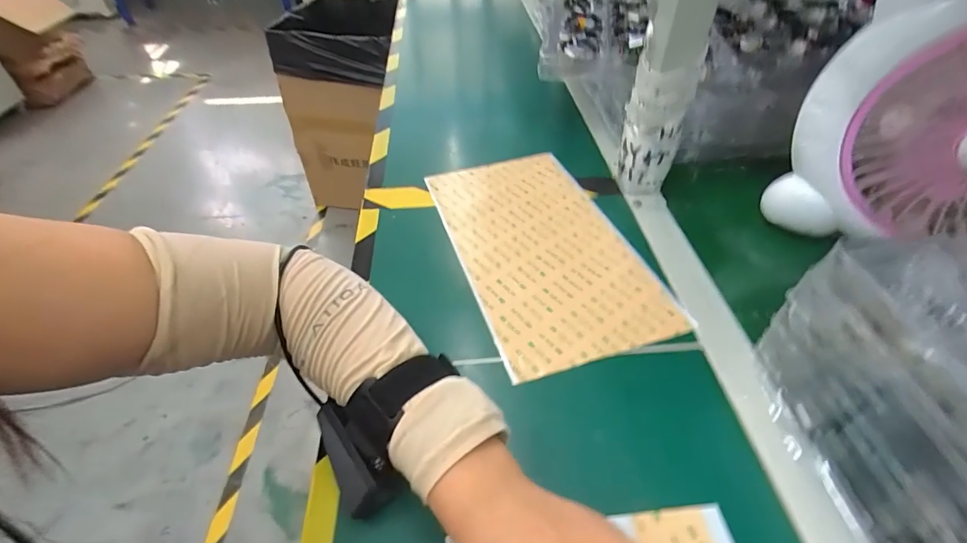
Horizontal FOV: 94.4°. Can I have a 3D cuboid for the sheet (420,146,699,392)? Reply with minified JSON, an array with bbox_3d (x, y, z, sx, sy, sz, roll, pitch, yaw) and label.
[{"bbox_3d":[0.056,-0.032,0.461,0.164,0.010,0.296,-15,47,-11],"label":"sheet"}]

